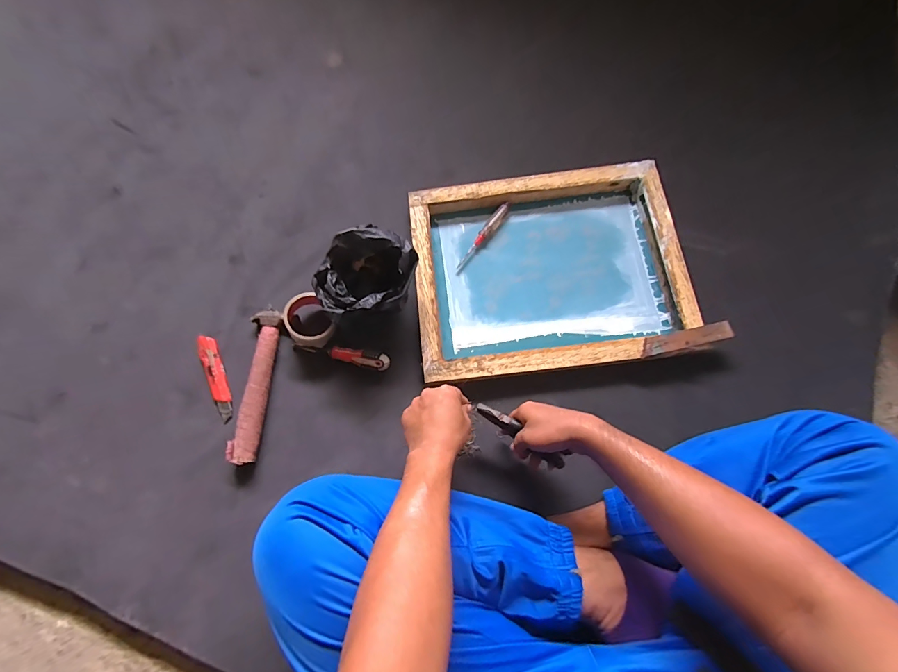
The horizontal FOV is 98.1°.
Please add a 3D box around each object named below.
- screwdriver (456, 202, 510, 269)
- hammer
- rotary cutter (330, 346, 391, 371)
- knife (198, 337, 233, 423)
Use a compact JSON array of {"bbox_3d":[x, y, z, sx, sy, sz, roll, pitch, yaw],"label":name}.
[{"bbox_3d":[0.070,-0.198,0.754,0.022,0.024,0.164,34,78,11],"label":"screwdriver"},{"bbox_3d":[-0.334,0.080,0.675,0.049,0.035,0.268,3,74,0],"label":"hammer"},{"bbox_3d":[-0.156,0.038,0.688,0.108,0.021,0.030,12,74,6],"label":"rotary cutter"},{"bbox_3d":[-0.414,0.074,0.695,0.030,0.011,0.160,-22,74,-4],"label":"knife"}]

